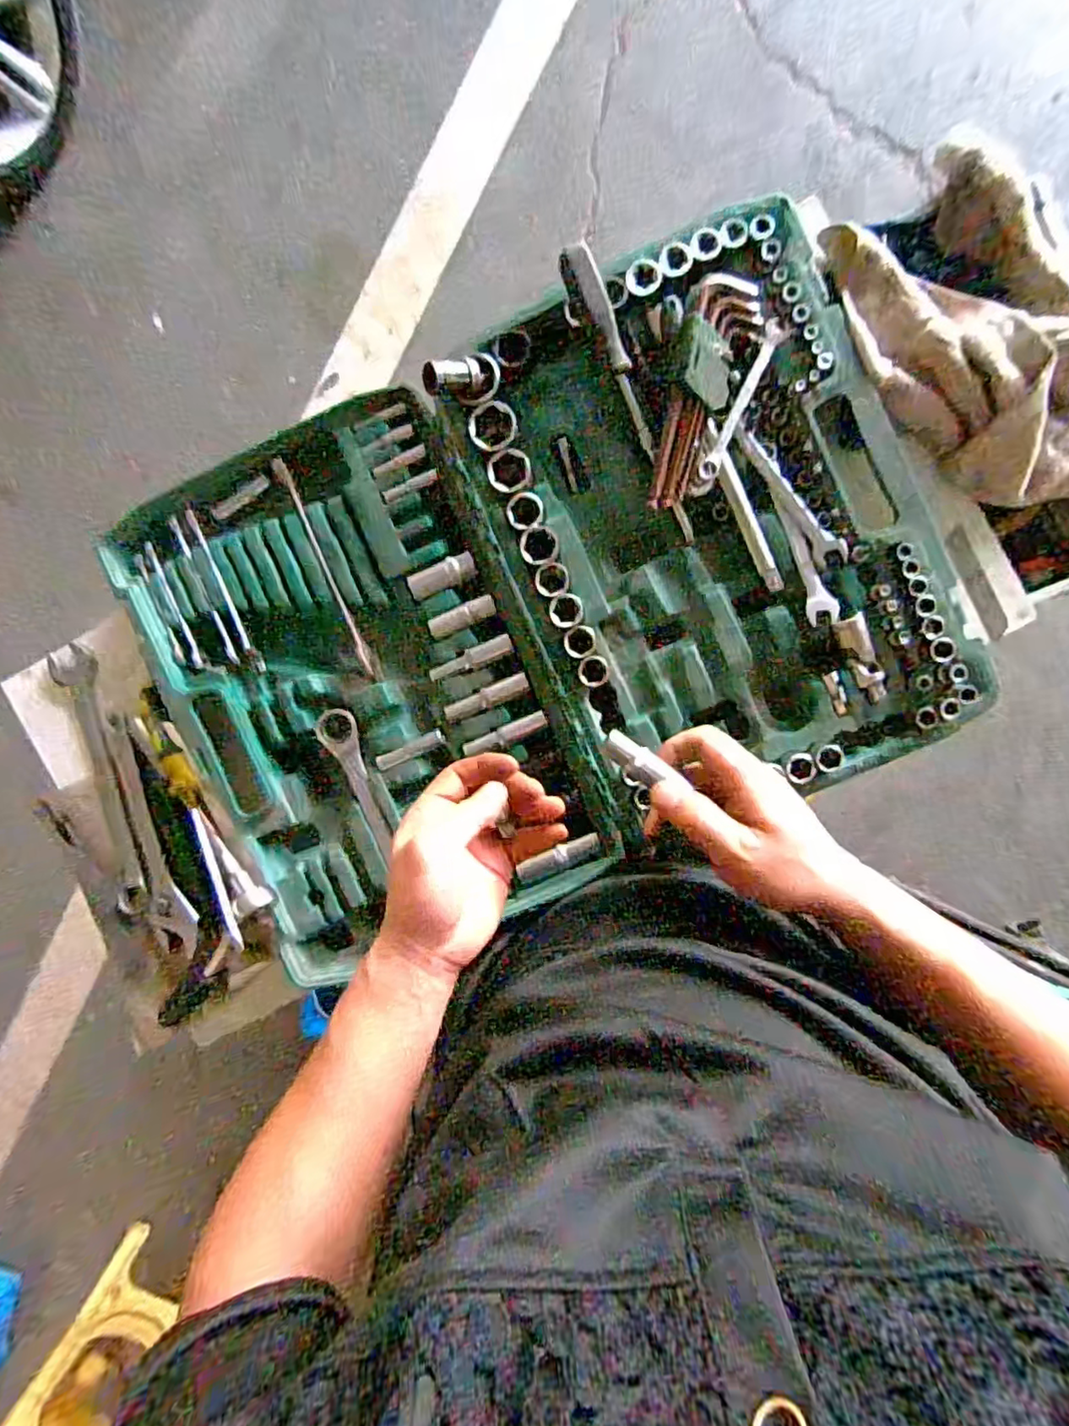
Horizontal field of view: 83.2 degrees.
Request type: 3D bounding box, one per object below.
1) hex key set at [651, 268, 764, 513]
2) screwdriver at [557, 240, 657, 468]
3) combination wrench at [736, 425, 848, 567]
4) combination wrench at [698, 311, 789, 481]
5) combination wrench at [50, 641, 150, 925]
[{"bbox_3d":[0.126,-0.247,0.470,0.052,0.032,0.166,20,95,3],"label":"hex key set"},{"bbox_3d":[0.063,-0.283,0.478,0.025,0.015,0.161,-24,105,5],"label":"screwdriver"},{"bbox_3d":[0.208,-0.177,0.485,0.022,0.013,0.135,-31,91,6],"label":"combination wrench"},{"bbox_3d":[0.162,-0.248,0.476,0.022,0.007,0.127,27,95,2],"label":"combination wrench"},{"bbox_3d":[-0.411,0.066,0.574,0.040,0.012,0.255,-13,93,5],"label":"combination wrench"}]

